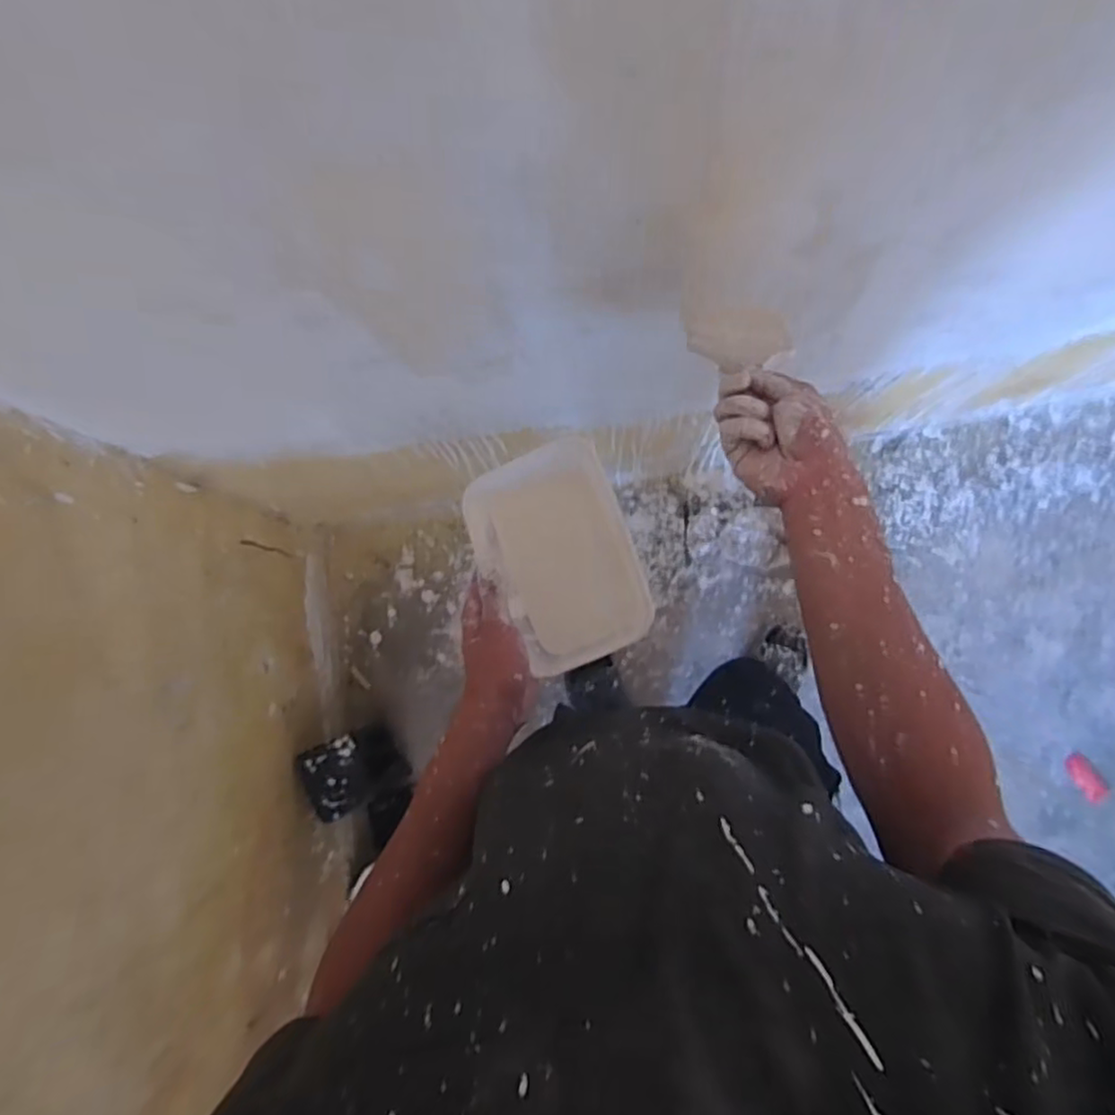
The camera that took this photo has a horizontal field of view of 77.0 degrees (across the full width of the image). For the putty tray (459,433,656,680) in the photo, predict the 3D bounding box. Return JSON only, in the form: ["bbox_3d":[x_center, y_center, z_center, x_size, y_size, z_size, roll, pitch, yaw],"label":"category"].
[{"bbox_3d":[0.002,-0.001,0.577,0.120,0.050,0.174,-22,82,1],"label":"putty tray"}]

